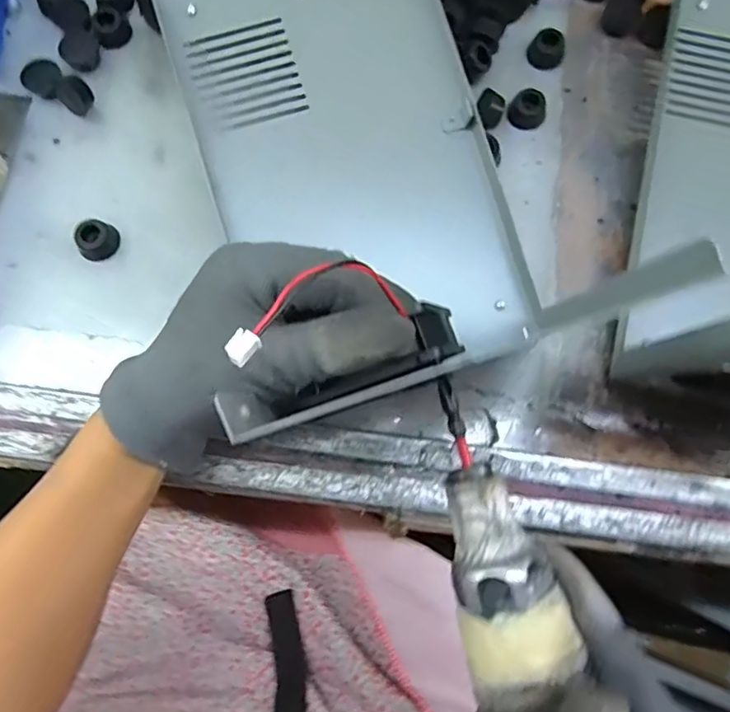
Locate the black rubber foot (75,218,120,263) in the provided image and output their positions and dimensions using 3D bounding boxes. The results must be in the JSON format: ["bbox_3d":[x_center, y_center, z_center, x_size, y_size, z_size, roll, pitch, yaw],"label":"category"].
[{"bbox_3d":[-0.160,-0.069,0.334,0.019,0.015,0.023,29,79,6],"label":"black rubber foot"}]

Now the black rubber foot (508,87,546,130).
[{"bbox_3d":[0.102,-0.154,0.352,0.023,0.017,0.019,22,78,5],"label":"black rubber foot"}]

